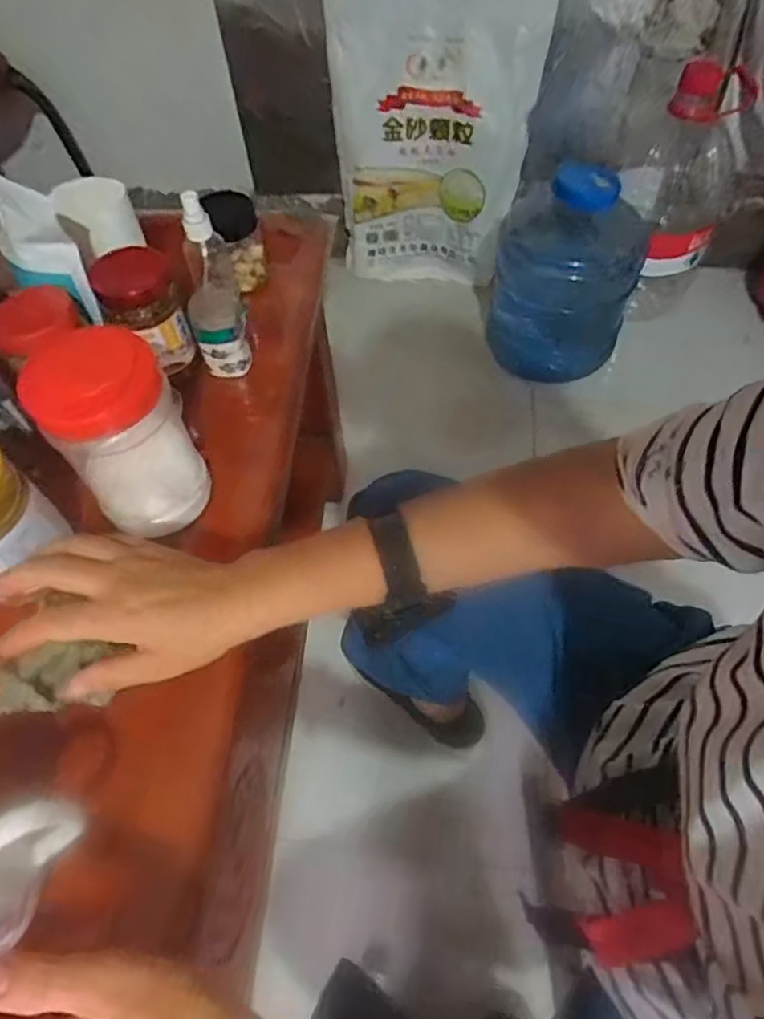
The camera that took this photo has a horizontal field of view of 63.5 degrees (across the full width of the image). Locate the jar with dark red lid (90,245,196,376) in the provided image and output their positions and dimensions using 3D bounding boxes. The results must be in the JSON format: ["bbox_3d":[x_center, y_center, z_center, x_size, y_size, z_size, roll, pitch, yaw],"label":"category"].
[{"bbox_3d":[-0.206,-0.180,0.553,0.061,0.092,0.063,-1,58,2],"label":"jar with dark red lid"}]

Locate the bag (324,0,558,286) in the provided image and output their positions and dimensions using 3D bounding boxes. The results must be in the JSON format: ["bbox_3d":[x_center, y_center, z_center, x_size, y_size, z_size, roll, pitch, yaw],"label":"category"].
[{"bbox_3d":[0.089,-0.706,1.186,0.373,0.514,0.135,6,58,7],"label":"bag"}]

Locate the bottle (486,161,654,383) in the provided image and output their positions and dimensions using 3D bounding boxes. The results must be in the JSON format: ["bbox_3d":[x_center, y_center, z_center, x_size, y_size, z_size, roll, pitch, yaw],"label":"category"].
[{"bbox_3d":[0.341,-0.437,1.108,0.228,0.339,0.227,18,60,14],"label":"bottle"}]

